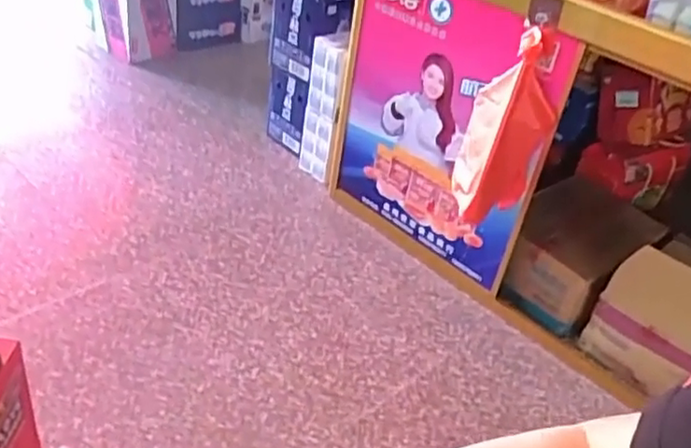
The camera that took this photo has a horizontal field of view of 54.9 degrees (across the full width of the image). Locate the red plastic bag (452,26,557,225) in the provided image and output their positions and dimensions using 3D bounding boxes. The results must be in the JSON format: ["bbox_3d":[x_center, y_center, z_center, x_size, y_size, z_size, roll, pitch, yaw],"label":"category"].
[{"bbox_3d":[0.327,-0.194,1.350,0.147,0.372,0.165,9,35,-1],"label":"red plastic bag"}]

